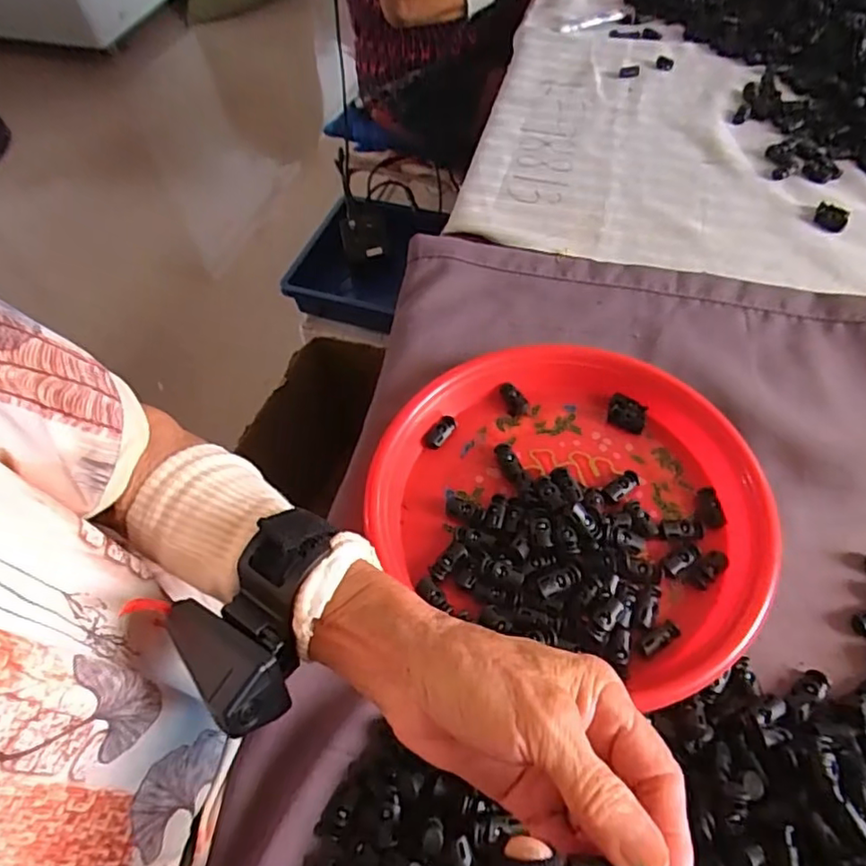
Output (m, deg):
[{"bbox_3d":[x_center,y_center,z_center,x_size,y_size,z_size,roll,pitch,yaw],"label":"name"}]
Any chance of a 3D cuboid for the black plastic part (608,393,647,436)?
[{"bbox_3d":[0.146,-0.015,0.451,0.028,0.012,0.025,21,60,18],"label":"black plastic part"}]

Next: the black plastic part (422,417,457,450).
[{"bbox_3d":[0.006,-0.001,0.453,0.014,0.006,0.030,38,67,26],"label":"black plastic part"}]

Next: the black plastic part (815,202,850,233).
[{"bbox_3d":[0.373,-0.202,0.565,0.028,0.007,0.029,23,61,19],"label":"black plastic part"}]

